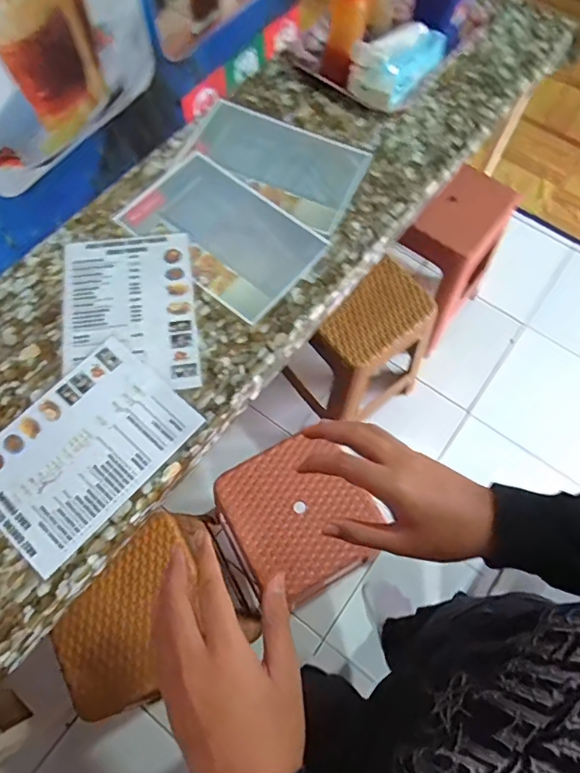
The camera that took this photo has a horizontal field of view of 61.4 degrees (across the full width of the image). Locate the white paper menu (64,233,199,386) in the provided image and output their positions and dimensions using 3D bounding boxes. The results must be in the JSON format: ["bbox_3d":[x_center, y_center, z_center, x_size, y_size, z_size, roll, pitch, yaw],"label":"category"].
[{"bbox_3d":[-0.261,-0.127,0.799,0.205,0.006,0.288,-8,68,-5],"label":"white paper menu"}]

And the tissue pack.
[{"bbox_3d":[0.213,-0.635,0.960,0.114,0.089,0.205,41,73,14],"label":"tissue pack"}]

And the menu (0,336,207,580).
[{"bbox_3d":[-0.301,0.088,0.711,0.208,0.006,0.293,39,72,14],"label":"menu"}]

